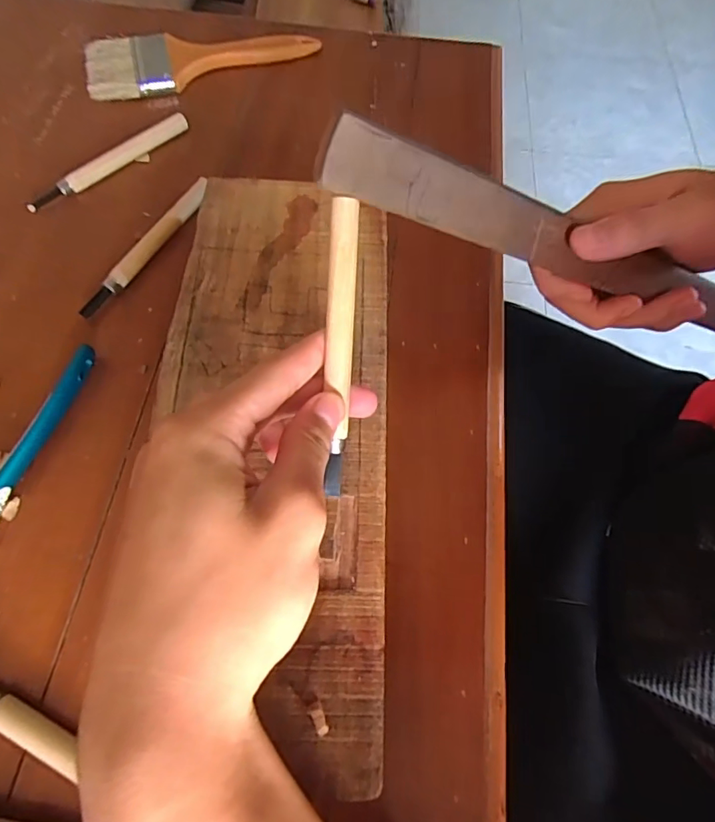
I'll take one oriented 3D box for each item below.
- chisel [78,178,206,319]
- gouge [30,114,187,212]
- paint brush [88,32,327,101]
[{"bbox_3d":[-0.137,-0.109,0.316,0.010,0.013,0.123,28,68,11],"label":"chisel"},{"bbox_3d":[-0.180,-0.181,0.349,0.130,0.012,0.015,-42,73,-18],"label":"gouge"},{"bbox_3d":[-0.127,-0.295,0.400,0.185,0.016,0.064,-14,67,-8],"label":"paint brush"}]

